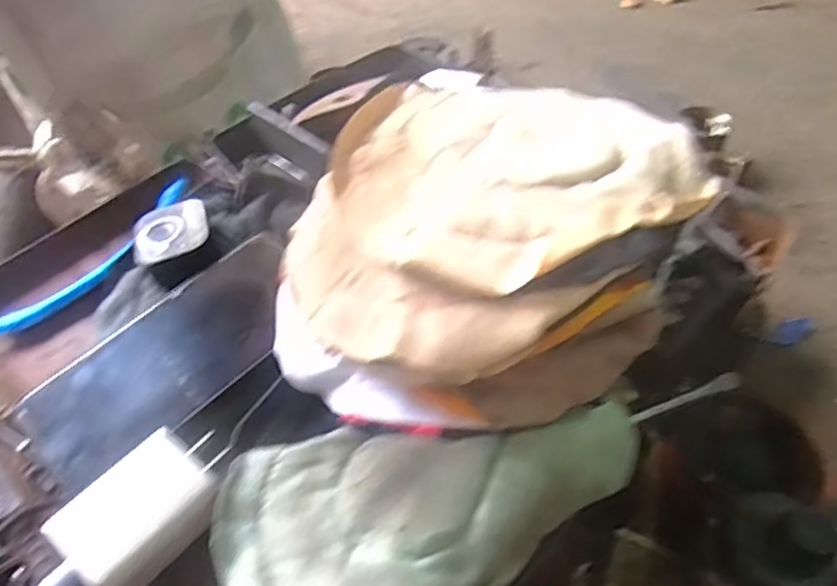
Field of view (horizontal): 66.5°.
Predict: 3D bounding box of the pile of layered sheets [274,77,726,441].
[{"bbox_3d":[0.029,-0.024,0.301,0.167,0.092,0.176,-1,47,1],"label":"pile of layered sheets"}]

